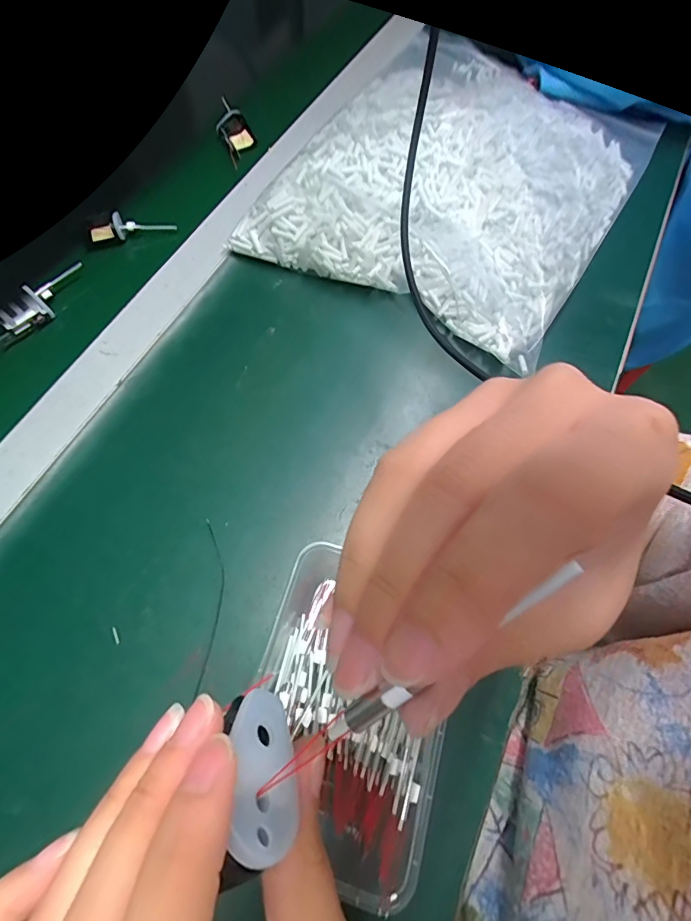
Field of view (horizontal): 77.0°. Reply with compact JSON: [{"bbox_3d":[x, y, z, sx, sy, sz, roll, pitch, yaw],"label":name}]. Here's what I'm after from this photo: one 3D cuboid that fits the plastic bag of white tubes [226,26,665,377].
[{"bbox_3d":[0.142,-0.330,0.482,0.321,0.050,0.456,29,69,9],"label":"plastic bag of white tubes"}]

